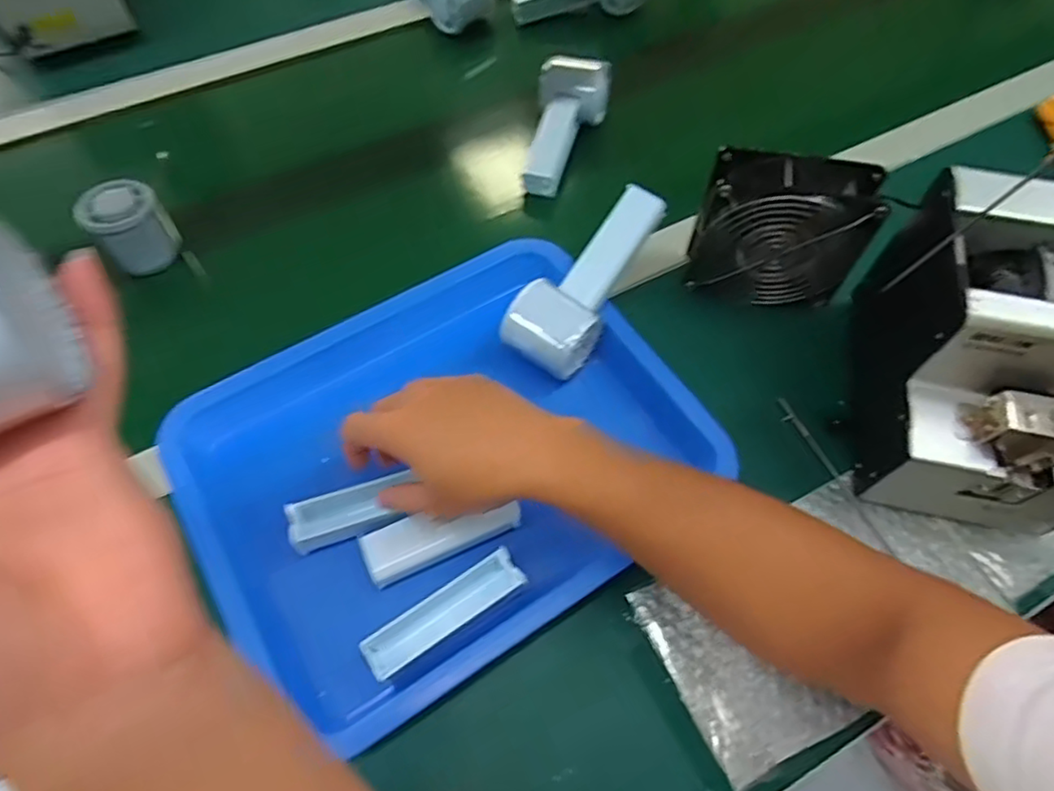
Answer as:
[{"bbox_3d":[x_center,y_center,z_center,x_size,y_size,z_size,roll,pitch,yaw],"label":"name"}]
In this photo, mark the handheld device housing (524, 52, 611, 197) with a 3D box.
[{"bbox_3d":[0.031,-0.252,0.615,0.067,0.051,0.150,17,79,9],"label":"handheld device housing"}]

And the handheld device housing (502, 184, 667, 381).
[{"bbox_3d":[0.046,-0.086,0.487,0.055,0.055,0.151,34,81,17],"label":"handheld device housing"}]

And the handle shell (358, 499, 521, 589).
[{"bbox_3d":[-0.056,0.089,0.427,0.102,0.017,0.032,-23,63,-13],"label":"handle shell"}]

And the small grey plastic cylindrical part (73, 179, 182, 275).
[{"bbox_3d":[-0.336,-0.143,0.549,0.057,0.062,0.066,-40,68,-21],"label":"small grey plastic cylindrical part"}]

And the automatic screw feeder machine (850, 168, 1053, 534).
[{"bbox_3d":[0.304,-0.023,0.421,0.125,0.149,0.175,13,61,6],"label":"automatic screw feeder machine"}]

